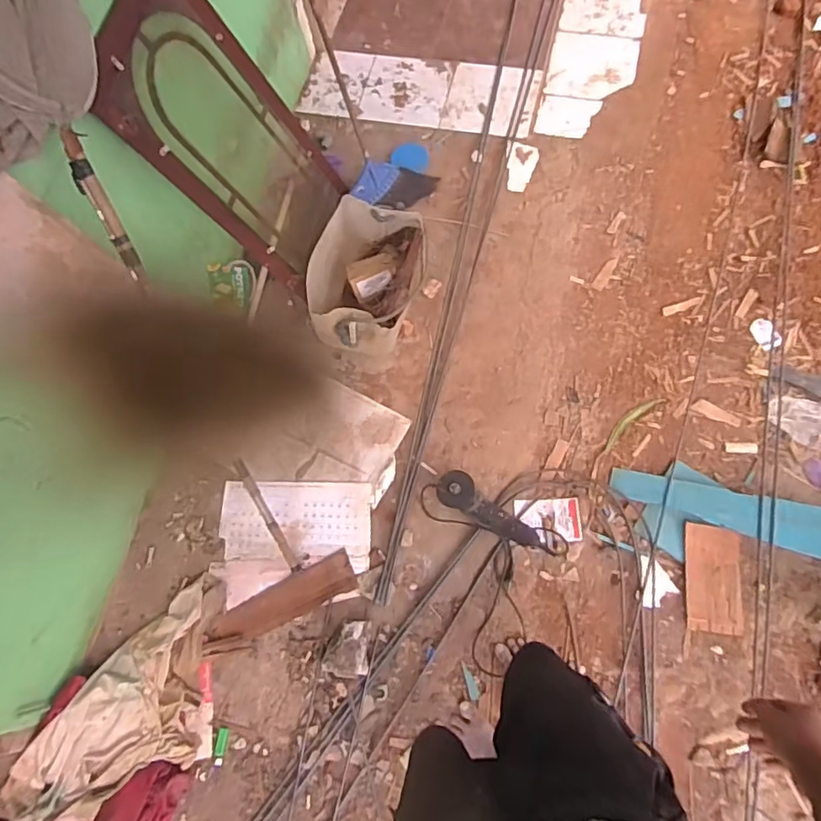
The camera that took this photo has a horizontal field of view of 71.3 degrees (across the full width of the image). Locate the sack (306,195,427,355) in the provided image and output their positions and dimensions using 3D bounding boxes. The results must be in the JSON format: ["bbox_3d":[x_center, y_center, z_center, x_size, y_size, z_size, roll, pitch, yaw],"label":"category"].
[{"bbox_3d":[-0.112,-0.378,1.631,0.288,0.215,0.412,8,71,9],"label":"sack"}]

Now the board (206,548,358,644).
[{"bbox_3d":[-0.322,0.482,1.443,0.379,0.021,0.102,-25,72,-6],"label":"board"}]

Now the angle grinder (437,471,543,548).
[{"bbox_3d":[0.197,0.259,1.471,0.284,0.082,0.087,32,76,15],"label":"angle grinder"}]

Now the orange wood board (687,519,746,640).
[{"bbox_3d":[0.750,0.414,1.408,0.128,0.029,0.250,5,72,4],"label":"orange wood board"}]

